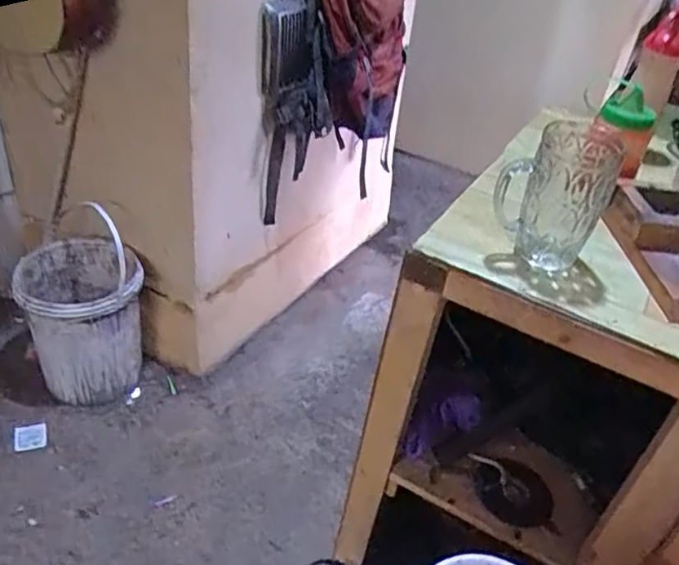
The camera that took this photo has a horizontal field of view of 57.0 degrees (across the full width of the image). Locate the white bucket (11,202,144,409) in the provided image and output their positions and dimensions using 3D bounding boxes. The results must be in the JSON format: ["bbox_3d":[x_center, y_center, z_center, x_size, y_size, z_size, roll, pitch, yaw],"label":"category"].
[{"bbox_3d":[-0.608,0.072,1.503,0.248,0.402,0.248,-7,39,-17],"label":"white bucket"}]

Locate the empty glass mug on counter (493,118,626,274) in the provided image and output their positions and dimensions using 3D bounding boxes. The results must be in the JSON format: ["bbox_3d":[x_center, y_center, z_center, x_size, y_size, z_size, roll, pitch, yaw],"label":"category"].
[{"bbox_3d":[0.213,-0.092,0.618,0.096,0.137,0.084,21,39,19],"label":"empty glass mug on counter"}]

